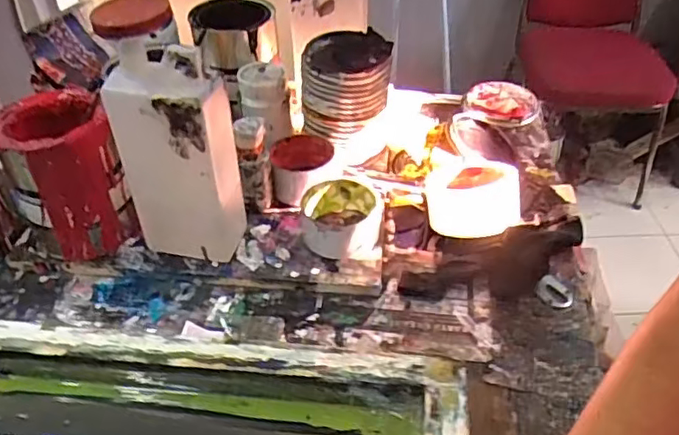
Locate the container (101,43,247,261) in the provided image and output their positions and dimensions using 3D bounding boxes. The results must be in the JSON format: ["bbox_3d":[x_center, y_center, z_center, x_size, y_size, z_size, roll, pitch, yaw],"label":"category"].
[{"bbox_3d":[-0.151,-0.053,0.564,0.104,0.211,0.056,5,42,7],"label":"container"}]

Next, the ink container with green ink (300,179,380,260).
[{"bbox_3d":[0.002,0.004,0.625,0.085,0.052,0.074,-3,41,-2],"label":"ink container with green ink"}]

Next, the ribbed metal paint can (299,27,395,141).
[{"bbox_3d":[0.009,-0.157,0.710,0.100,0.098,0.101,4,42,6],"label":"ribbed metal paint can"}]

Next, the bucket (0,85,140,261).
[{"bbox_3d":[-0.280,-0.041,0.606,0.100,0.141,0.101,-22,45,-21],"label":"bucket"}]

